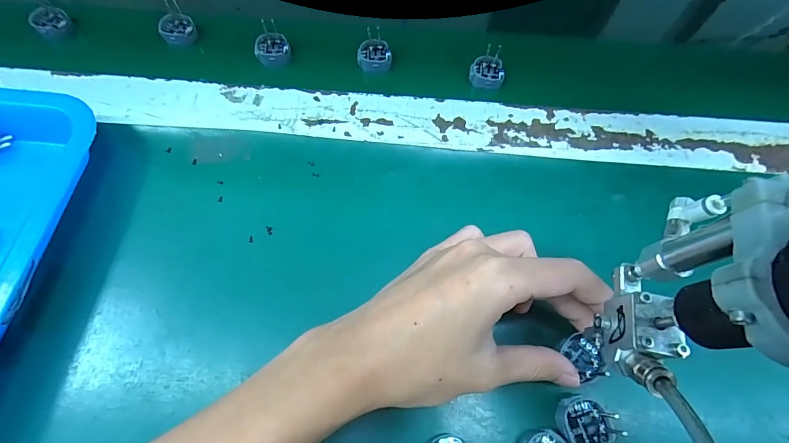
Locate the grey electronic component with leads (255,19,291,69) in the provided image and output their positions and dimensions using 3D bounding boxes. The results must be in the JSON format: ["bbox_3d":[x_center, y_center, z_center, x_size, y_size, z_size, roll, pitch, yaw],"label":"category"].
[{"bbox_3d":[-0.105,-0.150,0.324,0.028,0.021,0.031,-16,68,-8],"label":"grey electronic component with leads"}]

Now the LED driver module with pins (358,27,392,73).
[{"bbox_3d":[-0.017,-0.145,0.324,0.028,0.017,0.032,-2,67,-2],"label":"LED driver module with pins"}]

